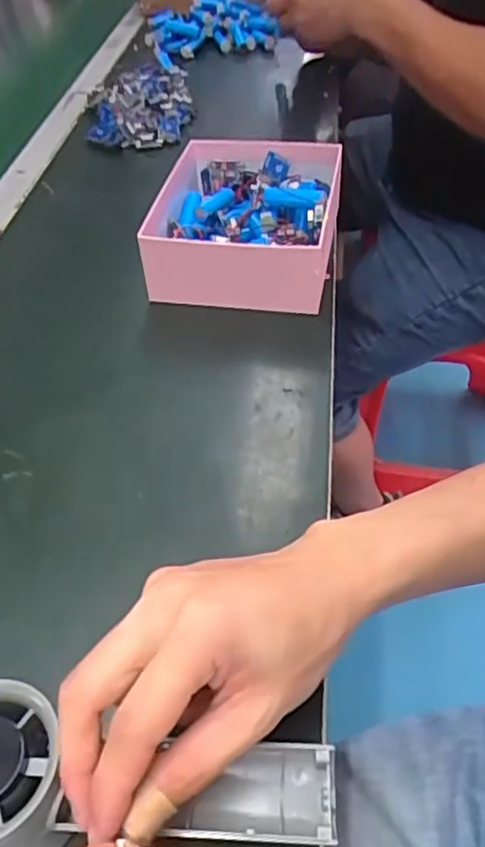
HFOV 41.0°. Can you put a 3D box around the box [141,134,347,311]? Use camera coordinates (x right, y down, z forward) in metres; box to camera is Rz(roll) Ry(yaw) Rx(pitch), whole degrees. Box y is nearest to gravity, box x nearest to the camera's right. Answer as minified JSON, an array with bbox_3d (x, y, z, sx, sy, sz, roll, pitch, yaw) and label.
[{"bbox_3d":[0.004,-0.173,0.555,0.146,0.069,0.176,7,48,10],"label":"box"}]

